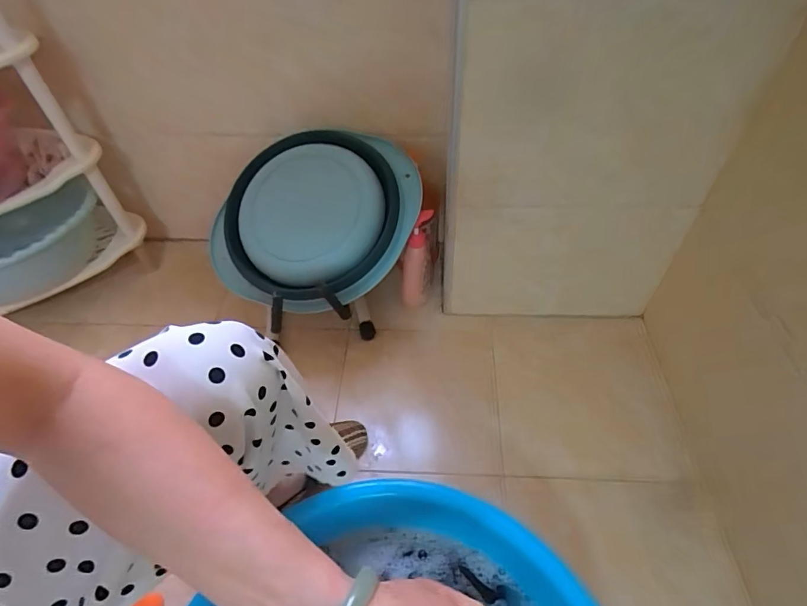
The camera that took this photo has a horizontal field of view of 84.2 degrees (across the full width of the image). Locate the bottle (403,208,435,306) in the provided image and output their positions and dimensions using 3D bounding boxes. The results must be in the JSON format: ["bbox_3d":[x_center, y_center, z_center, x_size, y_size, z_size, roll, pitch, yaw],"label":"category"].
[{"bbox_3d":[0.028,-0.081,0.925,0.058,0.213,0.065,11,49,13],"label":"bottle"}]

